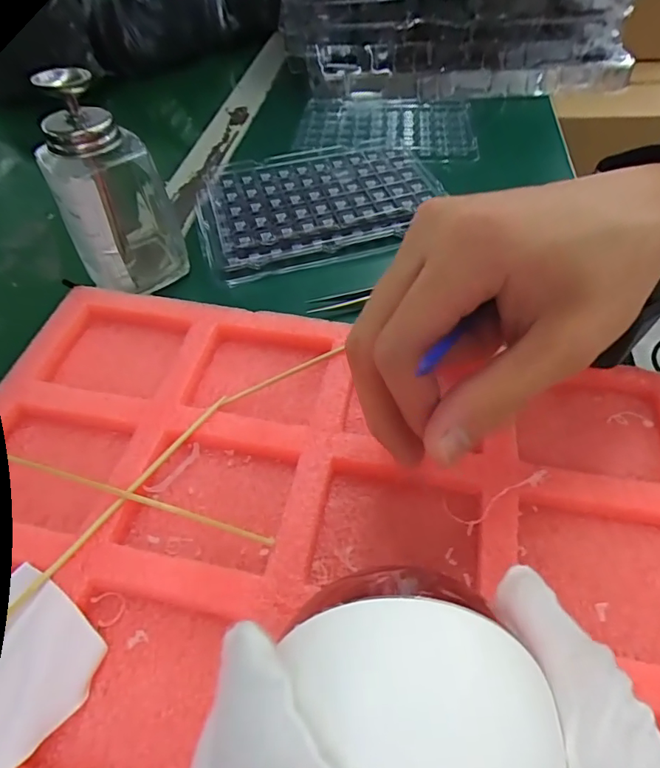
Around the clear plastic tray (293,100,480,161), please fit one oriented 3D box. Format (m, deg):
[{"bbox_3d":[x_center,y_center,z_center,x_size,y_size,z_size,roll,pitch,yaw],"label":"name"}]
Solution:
[{"bbox_3d":[0.052,-0.242,0.454,0.162,0.015,0.126,1,51,4],"label":"clear plastic tray"}]

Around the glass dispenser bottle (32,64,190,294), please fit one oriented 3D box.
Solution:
[{"bbox_3d":[-0.133,-0.122,0.289,0.067,0.103,0.068,-21,53,-13],"label":"glass dispenser bottle"}]

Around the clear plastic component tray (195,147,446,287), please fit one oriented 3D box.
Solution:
[{"bbox_3d":[-0.009,-0.140,0.369,0.176,0.017,0.123,-15,51,-9],"label":"clear plastic component tray"}]

